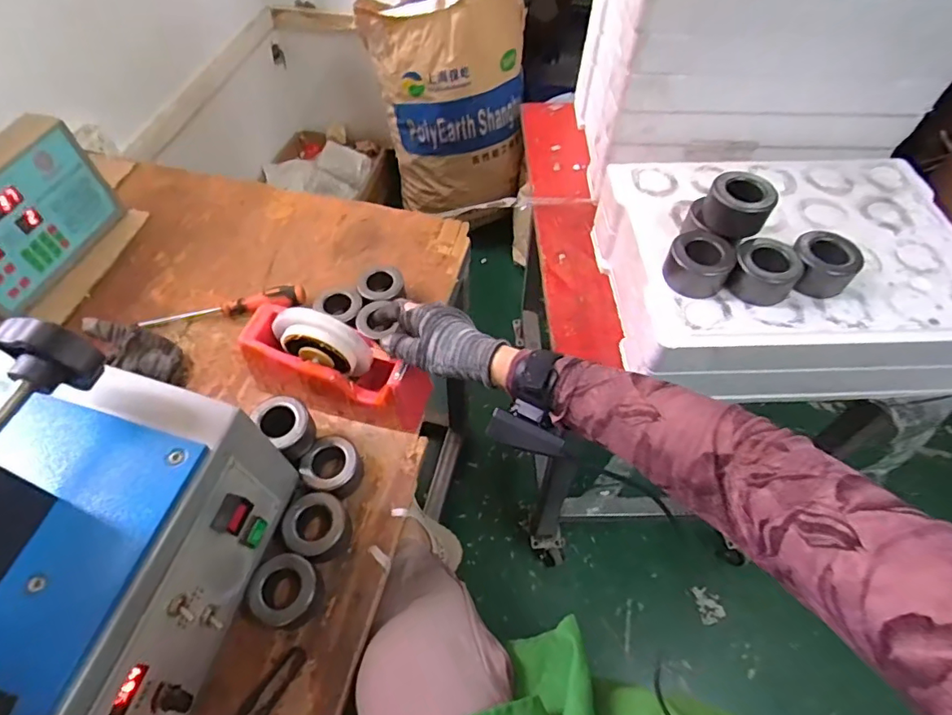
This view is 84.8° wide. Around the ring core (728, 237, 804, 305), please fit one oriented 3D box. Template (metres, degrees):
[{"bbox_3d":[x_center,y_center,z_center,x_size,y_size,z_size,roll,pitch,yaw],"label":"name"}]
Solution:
[{"bbox_3d":[0.289,-0.086,0.524,0.059,0.037,0.060,1,57,-1],"label":"ring core"}]

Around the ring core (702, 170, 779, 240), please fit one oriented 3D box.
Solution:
[{"bbox_3d":[0.263,-0.153,0.526,0.062,0.044,0.051,28,61,16],"label":"ring core"}]

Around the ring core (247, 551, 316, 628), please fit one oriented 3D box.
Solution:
[{"bbox_3d":[-0.179,0.220,0.493,0.055,0.036,0.059,1,57,-1],"label":"ring core"}]

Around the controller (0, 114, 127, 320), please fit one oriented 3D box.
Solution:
[{"bbox_3d":[-0.583,-0.179,0.663,0.056,0.151,0.226,16,58,9],"label":"controller"}]

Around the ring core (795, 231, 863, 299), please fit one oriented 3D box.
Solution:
[{"bbox_3d":[0.345,-0.093,0.523,0.055,0.041,0.060,1,57,-1],"label":"ring core"}]

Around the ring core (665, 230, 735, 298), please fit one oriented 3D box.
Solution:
[{"bbox_3d":[0.223,-0.095,0.525,0.062,0.037,0.059,28,61,16],"label":"ring core"}]

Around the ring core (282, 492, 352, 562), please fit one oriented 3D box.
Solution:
[{"bbox_3d":[-0.159,0.170,0.526,0.059,0.038,0.058,1,57,-1],"label":"ring core"}]

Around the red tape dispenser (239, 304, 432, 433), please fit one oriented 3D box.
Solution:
[{"bbox_3d":[-0.155,0.012,0.587,0.197,0.116,0.068,14,58,8],"label":"red tape dispenser"}]

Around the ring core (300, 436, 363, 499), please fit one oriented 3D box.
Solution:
[{"bbox_3d":[-0.154,0.117,0.558,0.057,0.032,0.061,1,57,-1],"label":"ring core"}]

